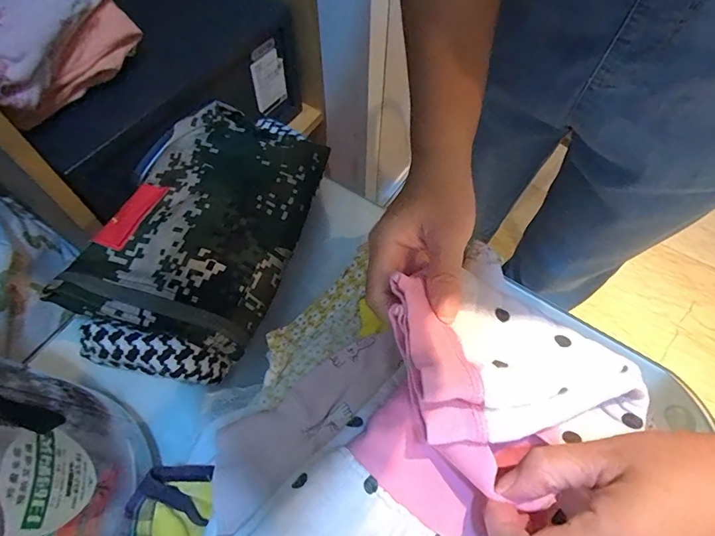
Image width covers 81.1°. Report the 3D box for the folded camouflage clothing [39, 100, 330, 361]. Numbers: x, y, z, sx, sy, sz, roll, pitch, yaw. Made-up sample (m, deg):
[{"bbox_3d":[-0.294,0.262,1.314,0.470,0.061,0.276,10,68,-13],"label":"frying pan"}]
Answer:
[{"bbox_3d":[-0.141,-0.053,0.391,0.166,0.029,0.239,14,61,8],"label":"folded camouflage clothing"}]

